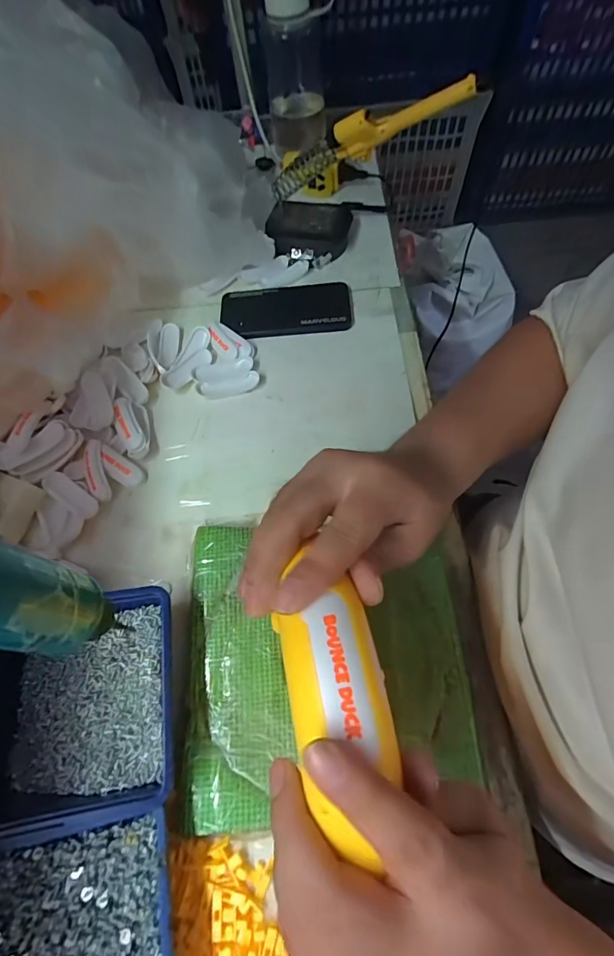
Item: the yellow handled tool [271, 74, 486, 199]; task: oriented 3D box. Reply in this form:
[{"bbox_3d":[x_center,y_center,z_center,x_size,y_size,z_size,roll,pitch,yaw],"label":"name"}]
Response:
[{"bbox_3d":[0.056,-0.372,0.466,0.250,0.056,0.044,-3,61,31],"label":"yellow handled tool"}]

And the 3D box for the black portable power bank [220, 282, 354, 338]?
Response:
[{"bbox_3d":[-0.025,-0.210,0.519,0.159,0.011,0.077,-4,64,1],"label":"black portable power bank"}]

